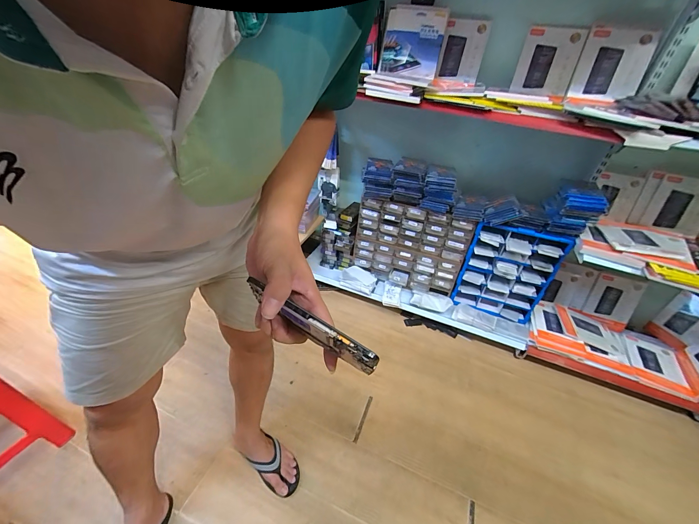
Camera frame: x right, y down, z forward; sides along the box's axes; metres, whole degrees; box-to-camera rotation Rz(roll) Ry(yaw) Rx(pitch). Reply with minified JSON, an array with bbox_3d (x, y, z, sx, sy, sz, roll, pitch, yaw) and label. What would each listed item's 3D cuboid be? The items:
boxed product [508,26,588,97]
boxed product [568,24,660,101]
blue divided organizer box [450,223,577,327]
[{"bbox_3d":[0.768,-0.774,1.147,0.198,0.241,0.054,19,17,21],"label":"boxed product"},{"bbox_3d":[0.977,-0.732,1.093,0.219,0.245,0.045,15,14,12],"label":"boxed product"},{"bbox_3d":[0.713,0.051,1.351,0.370,0.425,0.087,18,37,15],"label":"blue divided organizer box"}]

